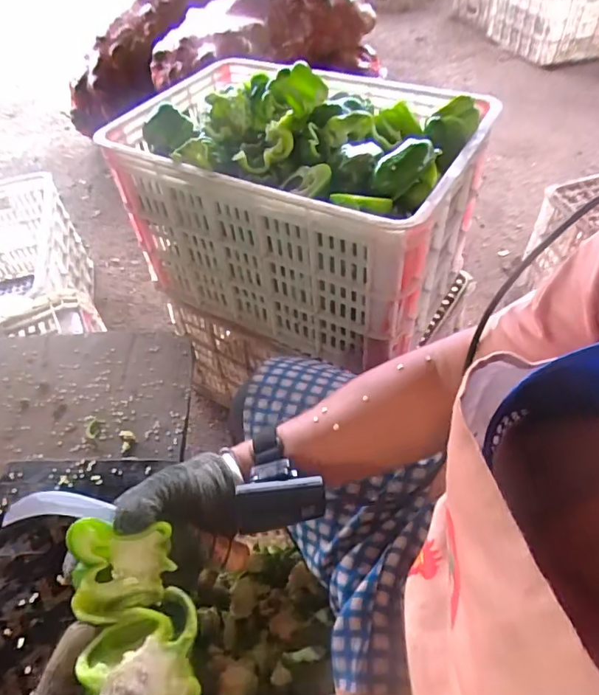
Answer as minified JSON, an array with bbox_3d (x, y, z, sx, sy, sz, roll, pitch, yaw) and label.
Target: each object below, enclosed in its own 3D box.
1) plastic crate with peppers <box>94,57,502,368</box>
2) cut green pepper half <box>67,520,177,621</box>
[{"bbox_3d":[0.011,-0.246,0.807,0.496,0.323,0.369,21,54,21],"label":"plastic crate with peppers"},{"bbox_3d":[-0.130,0.155,0.354,0.069,0.038,0.058,3,74,-12],"label":"cut green pepper half"}]

